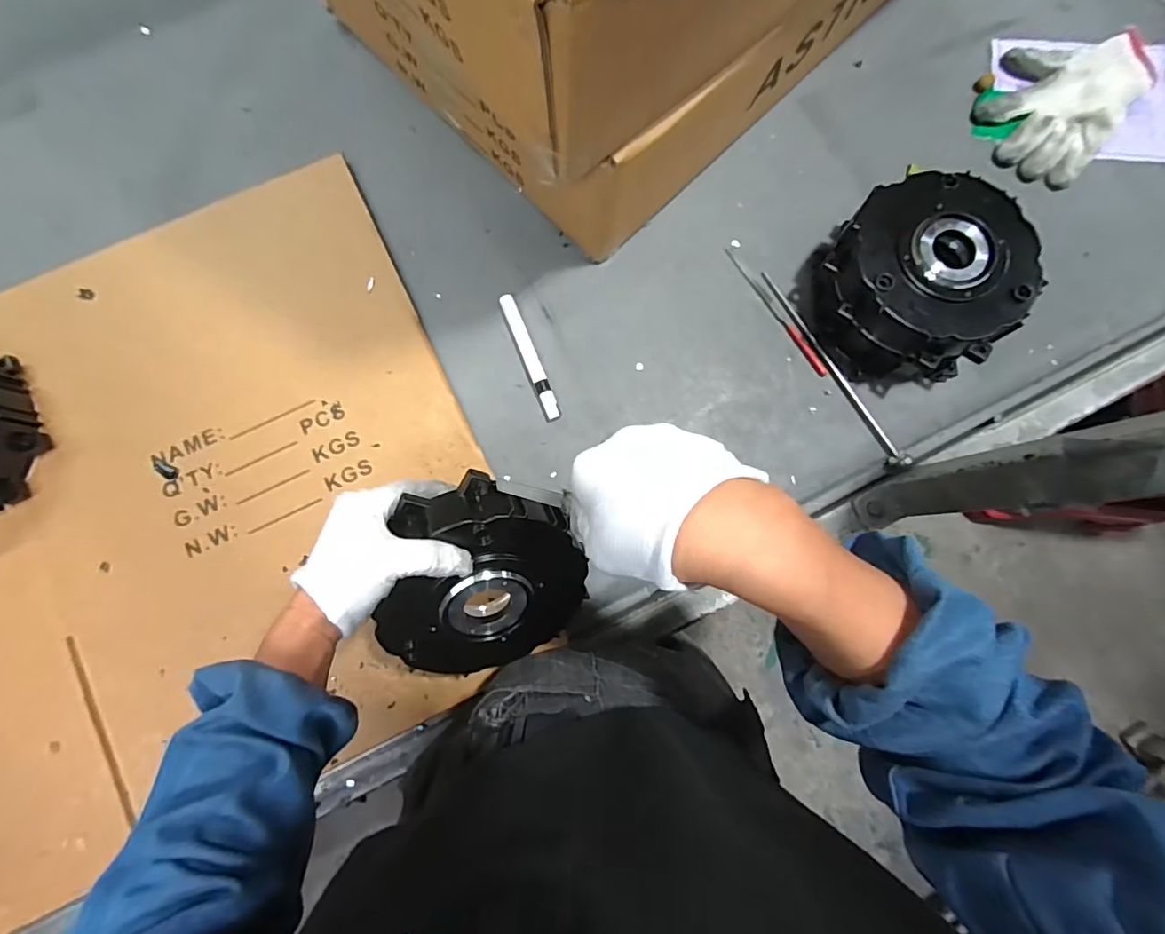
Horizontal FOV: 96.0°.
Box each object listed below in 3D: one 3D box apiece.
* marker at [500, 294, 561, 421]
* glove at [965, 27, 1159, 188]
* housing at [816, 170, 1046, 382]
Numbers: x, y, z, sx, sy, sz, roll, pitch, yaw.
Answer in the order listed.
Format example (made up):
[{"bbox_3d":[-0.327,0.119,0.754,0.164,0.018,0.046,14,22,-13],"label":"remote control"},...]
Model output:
[{"bbox_3d":[-0.055,-0.115,0.554,0.015,0.012,0.140,-22,83,-4],"label":"marker"},{"bbox_3d":[0.549,-0.423,0.604,0.140,0.034,0.200,39,83,4],"label":"glove"},{"bbox_3d":[0.334,-0.183,0.525,0.167,0.104,0.176,0,82,-1],"label":"housing"}]

